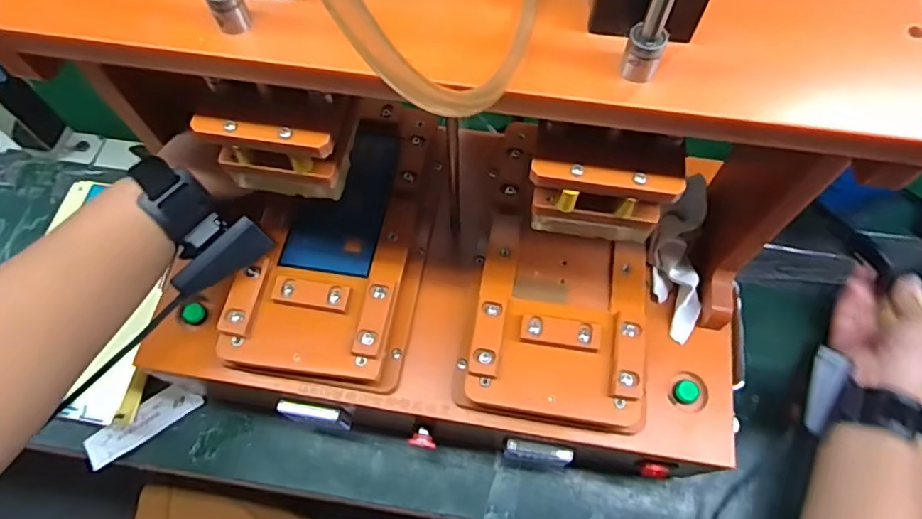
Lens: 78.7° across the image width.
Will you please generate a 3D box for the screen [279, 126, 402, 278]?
[{"bbox_3d":[-0.092,-0.049,0.447,0.070,0.009,0.125,10,72,5],"label":"screen"}]

